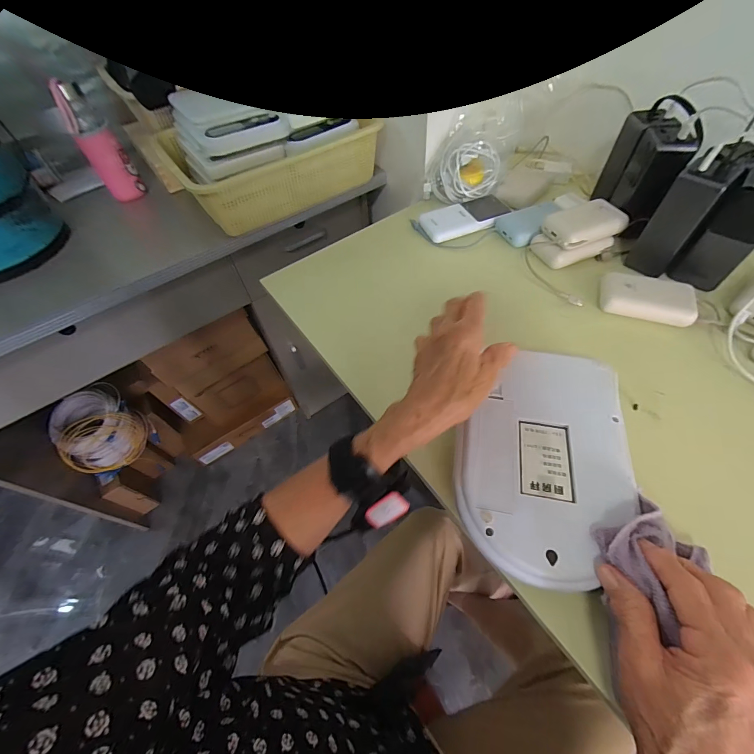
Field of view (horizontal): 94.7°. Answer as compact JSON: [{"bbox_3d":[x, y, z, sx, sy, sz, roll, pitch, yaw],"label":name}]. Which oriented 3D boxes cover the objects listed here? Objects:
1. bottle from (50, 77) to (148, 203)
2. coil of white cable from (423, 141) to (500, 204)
[{"bbox_3d":[-0.491,-0.412,0.619,0.063,0.172,0.052,-30,59,-15],"label":"bottle"},{"bbox_3d":[0.146,-0.346,0.591,0.123,0.076,0.054,-8,52,-4],"label":"coil of white cable"}]

